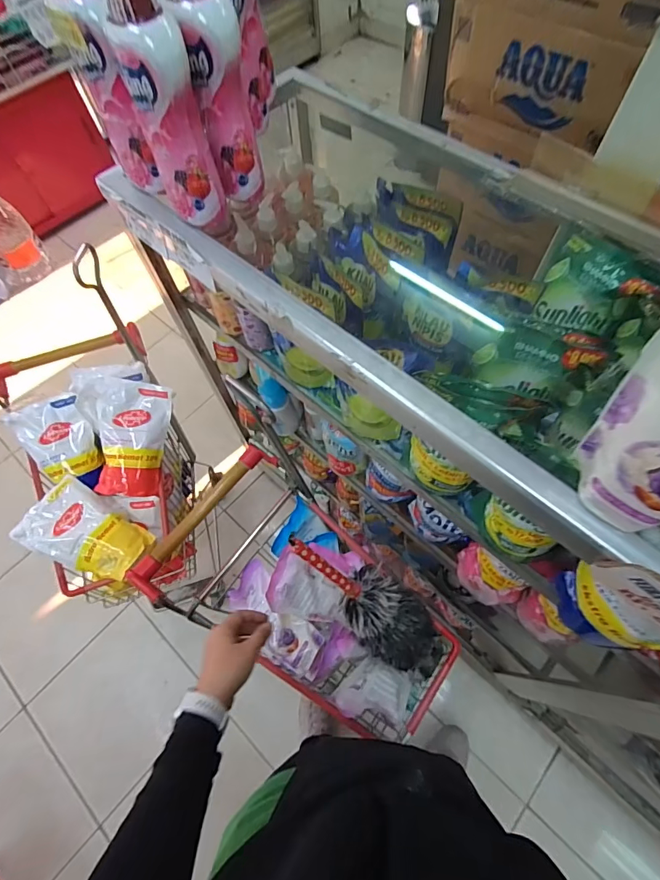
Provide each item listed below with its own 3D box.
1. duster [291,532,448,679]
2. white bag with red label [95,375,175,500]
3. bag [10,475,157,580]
[{"bbox_3d":[0.095,0.301,0.713,0.076,0.506,0.110,11,58,51],"label":"duster"},{"bbox_3d":[-0.428,-0.004,0.887,0.147,0.042,0.240,8,89,-7],"label":"white bag with red label"},{"bbox_3d":[-0.497,0.190,0.853,0.243,0.060,0.144,24,68,14],"label":"bag"}]

